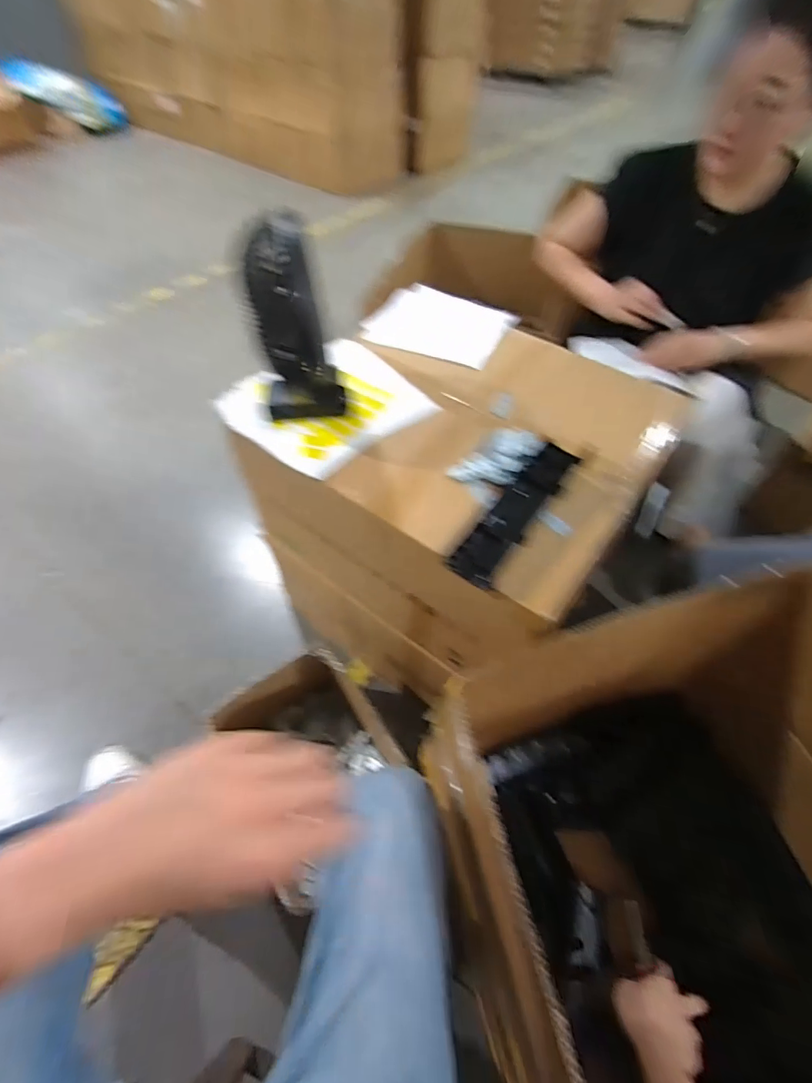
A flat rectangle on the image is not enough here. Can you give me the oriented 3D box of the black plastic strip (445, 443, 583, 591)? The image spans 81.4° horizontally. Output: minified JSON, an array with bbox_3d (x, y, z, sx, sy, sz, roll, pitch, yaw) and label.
[{"bbox_3d":[0.139,-0.040,0.590,0.058,0.026,0.238,30,59,19],"label":"black plastic strip"}]

